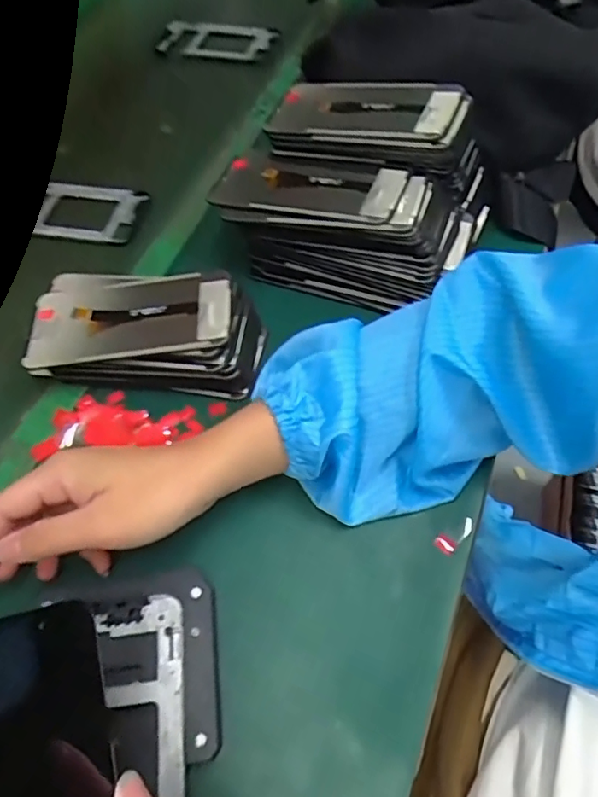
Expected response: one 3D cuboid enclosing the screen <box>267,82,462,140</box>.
[{"bbox_3d":[0.051,-0.236,0.440,0.152,0.009,0.072,14,63,24],"label":"screen"}]

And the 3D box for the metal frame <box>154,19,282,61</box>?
[{"bbox_3d":[-0.107,-0.455,0.683,0.152,0.009,0.076,16,63,13],"label":"metal frame"}]

